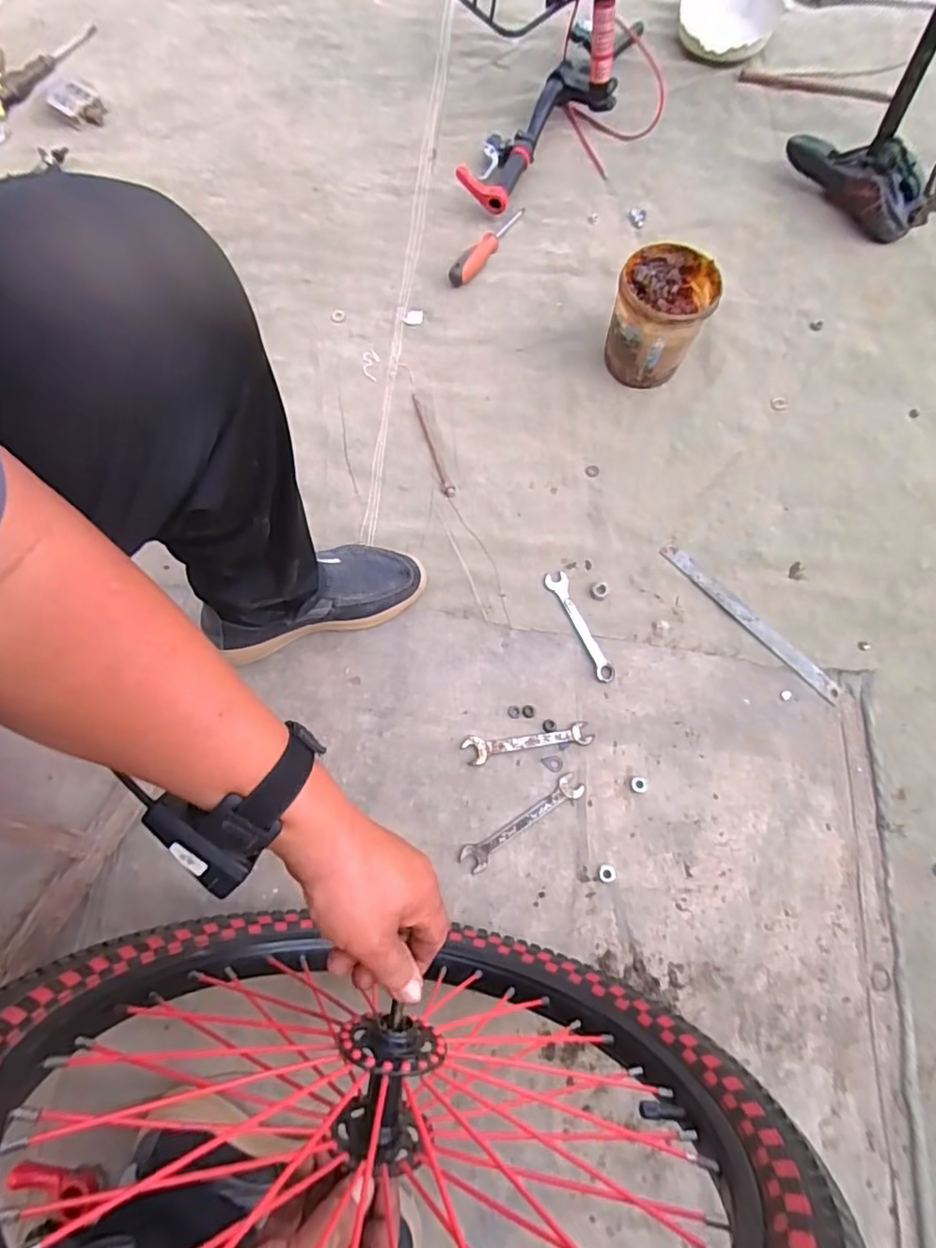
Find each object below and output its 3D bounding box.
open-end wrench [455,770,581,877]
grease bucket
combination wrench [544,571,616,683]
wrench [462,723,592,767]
[{"bbox_3d":[0.061,0.222,0.633,0.153,0.005,0.029,-33,83,-8],"label":"open-end wrench"},{"bbox_3d":[0.251,-0.397,0.747,0.119,0.125,0.111,12,66,6],"label":"grease bucket"},{"bbox_3d":[0.138,0.002,0.698,0.029,0.012,0.150,-20,67,-8],"label":"combination wrench"},{"bbox_3d":[0.069,0.139,0.659,0.148,0.005,0.031,-7,66,-3],"label":"wrench"}]

